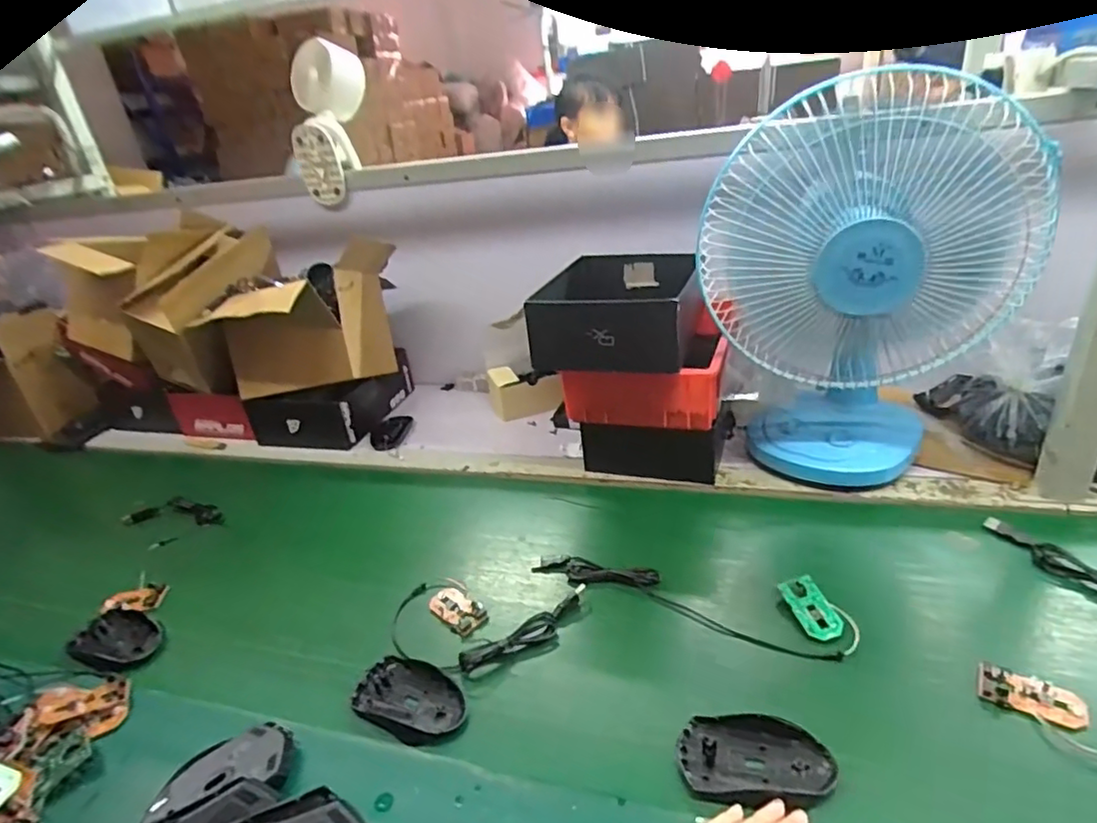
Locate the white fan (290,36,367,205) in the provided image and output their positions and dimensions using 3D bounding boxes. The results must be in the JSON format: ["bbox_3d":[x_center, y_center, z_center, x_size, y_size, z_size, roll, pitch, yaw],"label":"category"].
[{"bbox_3d":[-0.385,-0.476,1.003,0.111,0.250,0.102,2,0,17],"label":"white fan"}]

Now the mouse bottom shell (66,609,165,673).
[{"bbox_3d":[-0.481,0.255,0.670,0.112,0.032,0.068,7,30,26],"label":"mouse bottom shell"}]

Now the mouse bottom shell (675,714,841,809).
[{"bbox_3d":[0.159,0.271,0.460,0.112,0.023,0.064,-2,26,12],"label":"mouse bottom shell"}]

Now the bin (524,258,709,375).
[{"bbox_3d":[0.096,-0.142,0.801,0.202,0.084,0.259,1,26,18],"label":"bin"}]

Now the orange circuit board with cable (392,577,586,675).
[{"bbox_3d":[-0.071,0.216,0.615,0.190,0.017,0.112,0,26,16],"label":"orange circuit board with cable"}]

